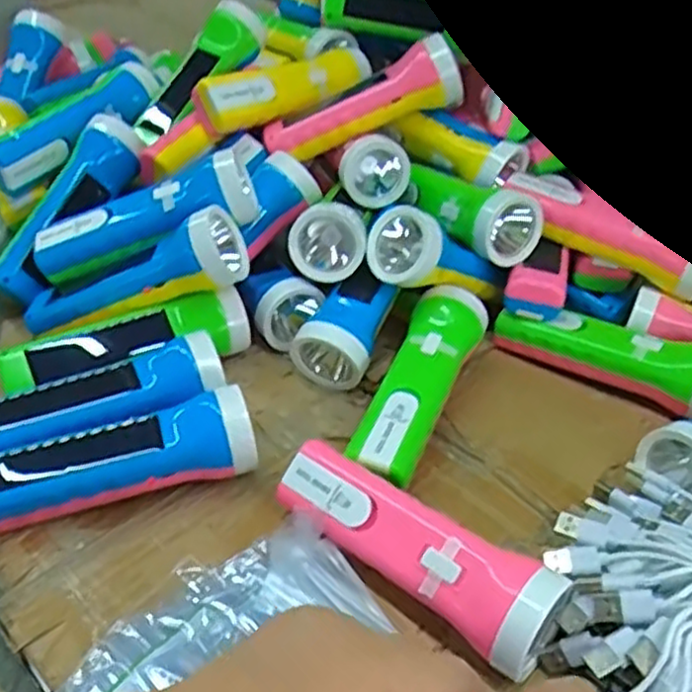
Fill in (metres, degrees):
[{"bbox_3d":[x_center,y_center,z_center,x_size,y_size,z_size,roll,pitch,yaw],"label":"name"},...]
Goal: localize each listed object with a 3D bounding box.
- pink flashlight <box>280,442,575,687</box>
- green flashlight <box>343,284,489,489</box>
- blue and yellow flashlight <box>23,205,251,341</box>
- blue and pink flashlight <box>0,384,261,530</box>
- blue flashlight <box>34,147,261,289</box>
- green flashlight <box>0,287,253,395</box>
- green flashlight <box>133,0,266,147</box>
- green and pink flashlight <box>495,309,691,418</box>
[{"bbox_3d":[0.033,0.105,0.381,0.155,0.058,0.046,32,45,29],"label":"pink flashlight"},{"bbox_3d":[0.047,0.027,0.475,0.049,0.050,0.161,18,39,14],"label":"green flashlight"},{"bbox_3d":[-0.149,-0.045,0.501,0.156,0.050,0.048,-18,40,12],"label":"blue and yellow flashlight"},{"bbox_3d":[-0.131,0.065,0.414,0.158,0.041,0.043,-14,45,-10],"label":"blue and pink flashlight"},{"bbox_3d":[-0.142,-0.084,0.520,0.157,0.055,0.047,-21,42,5],"label":"blue flashlight"},{"bbox_3d":[-0.141,-0.003,0.476,0.155,0.041,0.047,-12,42,-22],"label":"green flashlight"},{"bbox_3d":[-0.127,-0.233,0.624,0.147,0.055,0.043,-49,56,-5],"label":"green flashlight"},{"bbox_3d":[0.184,0.002,0.516,0.155,0.048,0.044,28,43,26],"label":"green and pink flashlight"}]

